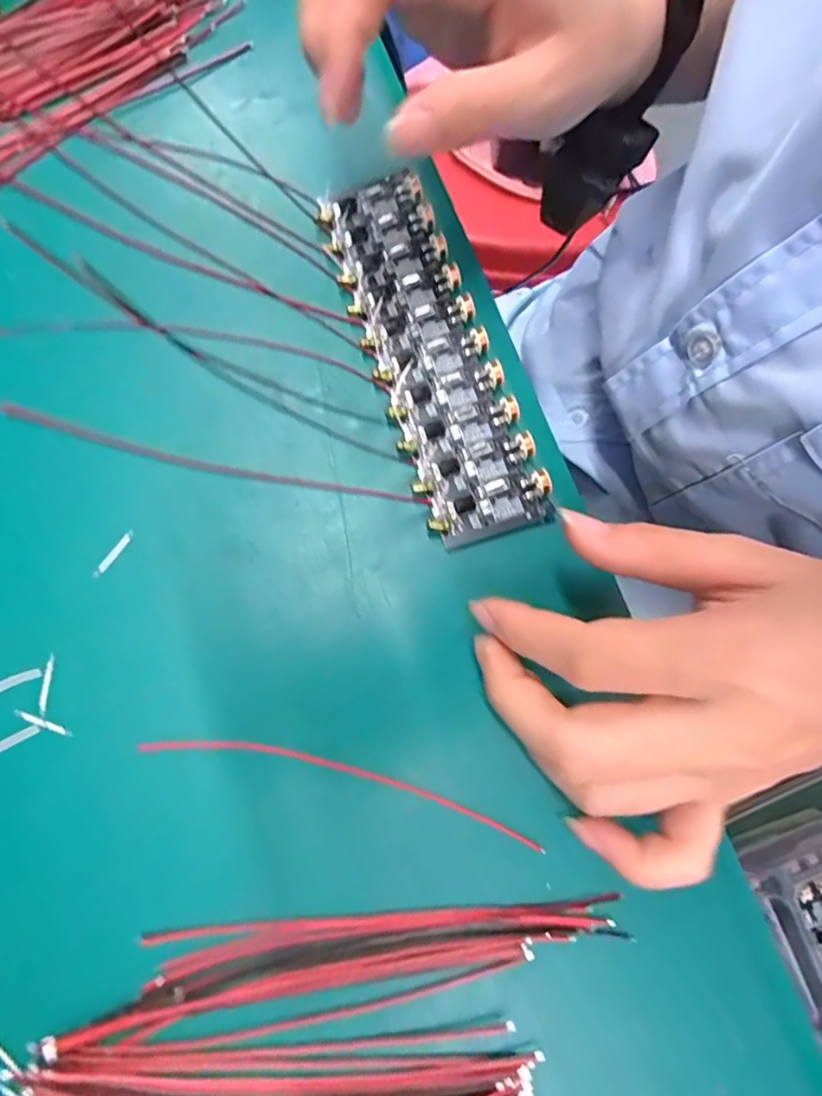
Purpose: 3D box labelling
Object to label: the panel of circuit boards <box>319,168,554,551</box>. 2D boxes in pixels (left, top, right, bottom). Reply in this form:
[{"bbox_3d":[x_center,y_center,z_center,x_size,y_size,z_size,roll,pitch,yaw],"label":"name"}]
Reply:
[{"bbox_3d":[0.006,-0.080,0.221,0.046,0.006,0.160,-18,75,-7],"label":"panel of circuit boards"}]

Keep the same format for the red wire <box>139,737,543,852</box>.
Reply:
[{"bbox_3d":[-0.022,0.073,0.177,0.128,0.004,0.011,13,73,2],"label":"red wire"}]

